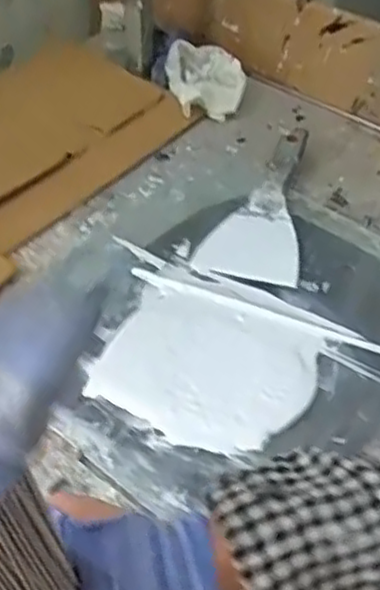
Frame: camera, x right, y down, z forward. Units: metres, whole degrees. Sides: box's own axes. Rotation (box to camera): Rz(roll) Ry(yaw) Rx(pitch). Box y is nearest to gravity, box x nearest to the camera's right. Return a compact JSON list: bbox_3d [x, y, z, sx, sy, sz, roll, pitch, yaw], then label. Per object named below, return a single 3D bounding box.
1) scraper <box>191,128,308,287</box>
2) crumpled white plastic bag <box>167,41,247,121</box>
[{"bbox_3d":[0.071,-0.091,0.703,0.097,0.033,0.185,12,49,7],"label":"scraper"},{"bbox_3d":[0.021,-0.245,0.824,0.086,0.065,0.075,-6,49,-9],"label":"crumpled white plastic bag"}]

